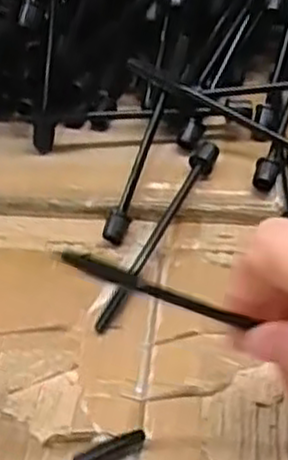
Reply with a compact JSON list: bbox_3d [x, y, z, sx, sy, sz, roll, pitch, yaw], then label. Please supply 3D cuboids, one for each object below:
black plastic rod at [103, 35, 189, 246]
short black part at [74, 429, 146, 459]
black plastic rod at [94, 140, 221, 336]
[{"bbox_3d":[0.003,-0.041,0.332,0.008,0.008,0.101,15,73,14],"label":"black plastic rod"},{"bbox_3d":[-0.014,0.073,0.247,0.032,0.006,0.006,-20,46,-23],"label":"short black part"},{"bbox_3d":[0.008,0.000,0.310,0.011,0.016,0.102,19,52,17],"label":"black plastic rod"}]

